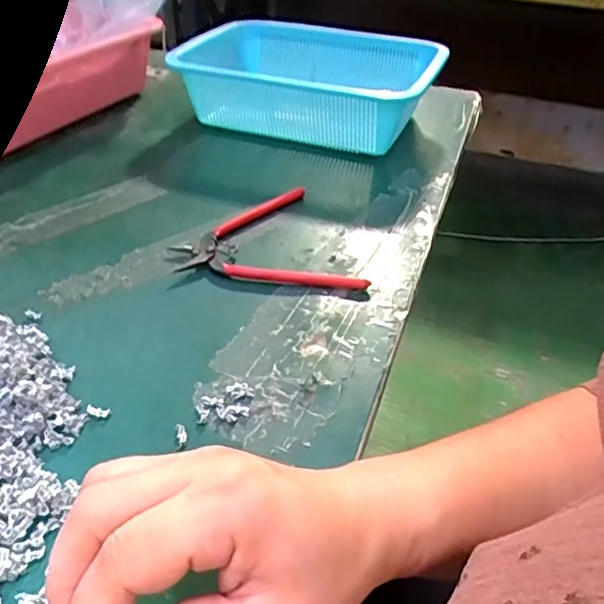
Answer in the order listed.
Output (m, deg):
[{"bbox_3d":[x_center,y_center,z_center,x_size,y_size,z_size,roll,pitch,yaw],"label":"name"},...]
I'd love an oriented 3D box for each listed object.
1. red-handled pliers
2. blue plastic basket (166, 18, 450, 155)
[{"bbox_3d":[-0.017,-0.056,0.459,0.144,0.011,0.124,6,40,7],"label":"red-handled pliers"},{"bbox_3d":[0.014,-0.234,0.624,0.242,0.080,0.188,17,42,19],"label":"blue plastic basket"}]

